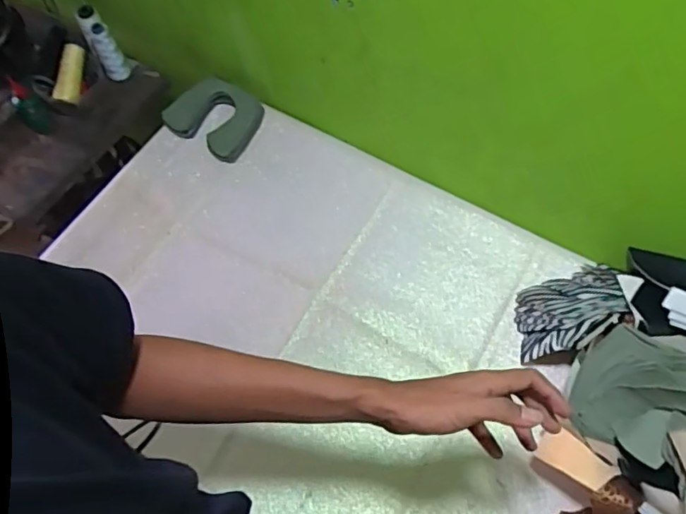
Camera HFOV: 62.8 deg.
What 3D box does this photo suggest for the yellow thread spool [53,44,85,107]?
[{"bbox_3d":[-0.498,-0.333,1.030,0.035,0.044,0.109,12,92,7],"label":"yellow thread spool"}]

